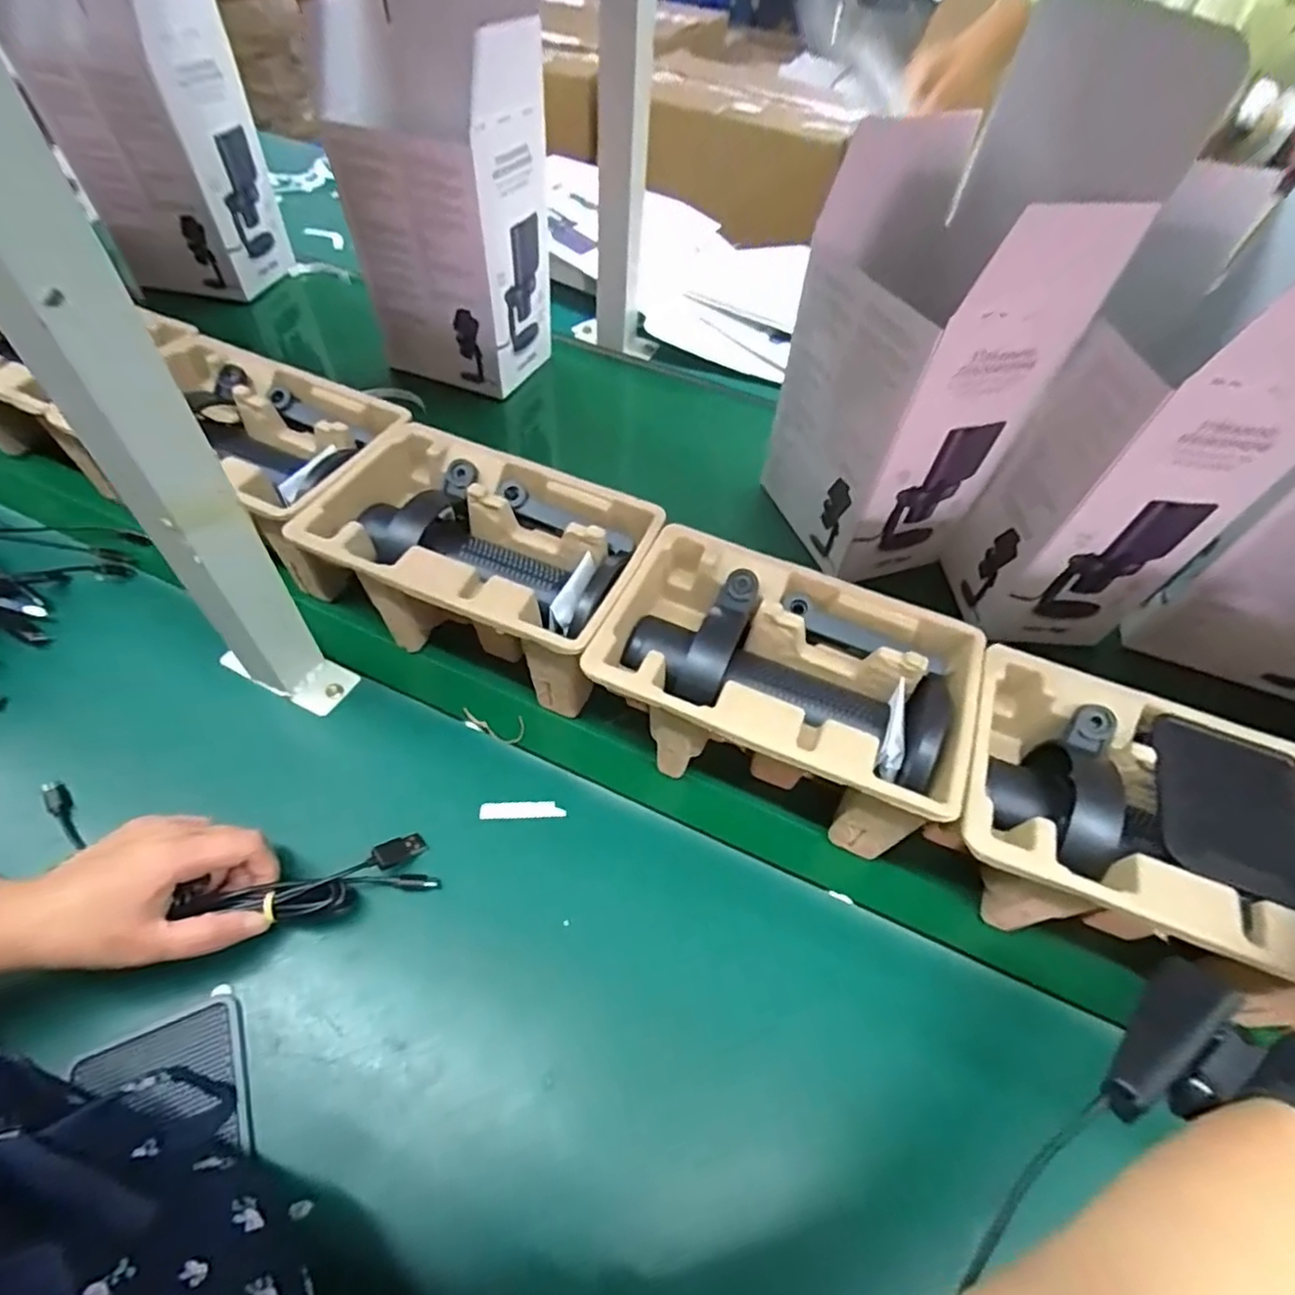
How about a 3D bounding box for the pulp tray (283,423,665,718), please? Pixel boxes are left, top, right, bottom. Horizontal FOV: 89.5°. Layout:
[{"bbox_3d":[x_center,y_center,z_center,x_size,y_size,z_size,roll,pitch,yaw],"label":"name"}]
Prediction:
[{"bbox_3d":[-0.126,-0.057,0.502,0.244,0.116,0.143,21,54,11],"label":"pulp tray"}]

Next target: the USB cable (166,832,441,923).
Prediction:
[{"bbox_3d":[-0.197,0.141,0.387,0.133,0.022,0.035,-6,52,-22],"label":"USB cable"}]

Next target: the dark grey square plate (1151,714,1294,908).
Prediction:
[{"bbox_3d":[0.327,0.087,0.364,0.080,0.007,0.099,19,53,10],"label":"dark grey square plate"}]

